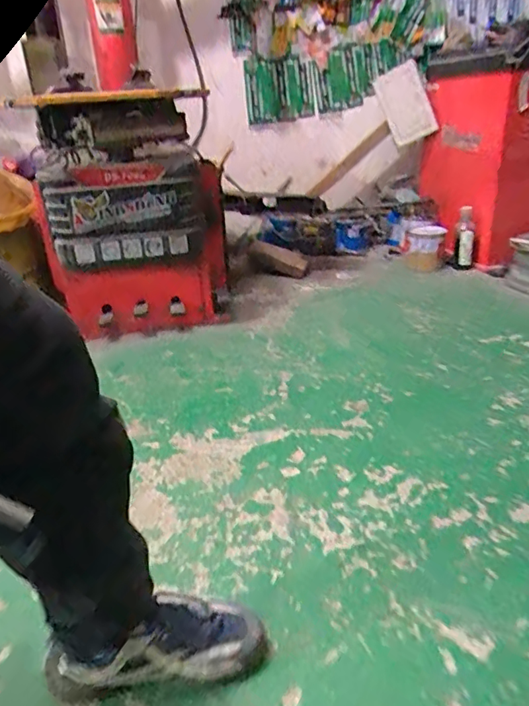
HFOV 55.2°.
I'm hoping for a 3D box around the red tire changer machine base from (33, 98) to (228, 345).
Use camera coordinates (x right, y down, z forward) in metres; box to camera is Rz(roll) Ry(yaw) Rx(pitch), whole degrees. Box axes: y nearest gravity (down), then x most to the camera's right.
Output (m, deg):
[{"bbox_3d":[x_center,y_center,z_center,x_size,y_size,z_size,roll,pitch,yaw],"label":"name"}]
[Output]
[{"bbox_3d":[-0.398,-0.413,1.617,0.503,0.681,0.375,-7,26,-5],"label":"red tire changer machine base"}]

